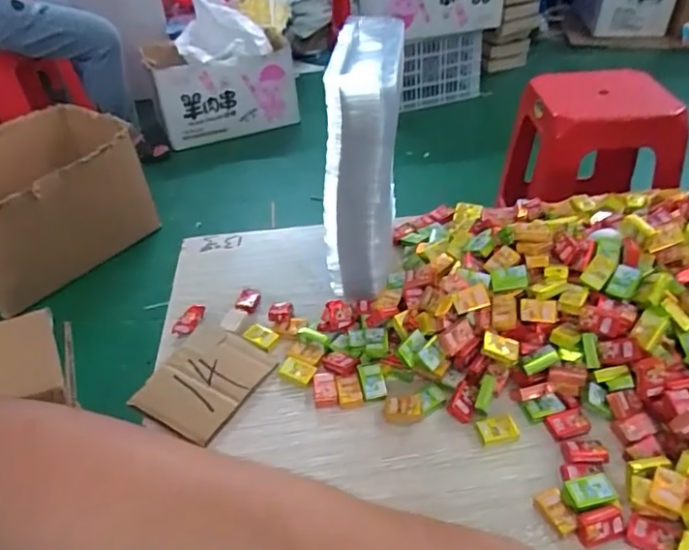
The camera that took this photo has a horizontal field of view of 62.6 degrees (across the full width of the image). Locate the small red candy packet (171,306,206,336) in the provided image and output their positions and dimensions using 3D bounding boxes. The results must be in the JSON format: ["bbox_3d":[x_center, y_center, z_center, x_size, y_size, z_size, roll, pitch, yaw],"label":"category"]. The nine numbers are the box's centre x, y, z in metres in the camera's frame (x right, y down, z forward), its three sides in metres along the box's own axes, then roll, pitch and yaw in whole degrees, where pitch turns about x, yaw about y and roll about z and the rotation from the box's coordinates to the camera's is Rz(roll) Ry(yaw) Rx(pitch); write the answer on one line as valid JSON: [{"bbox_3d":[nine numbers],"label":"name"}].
[{"bbox_3d":[-0.132,0.038,0.485,0.019,0.006,0.033,10,41,15],"label":"small red candy packet"}]

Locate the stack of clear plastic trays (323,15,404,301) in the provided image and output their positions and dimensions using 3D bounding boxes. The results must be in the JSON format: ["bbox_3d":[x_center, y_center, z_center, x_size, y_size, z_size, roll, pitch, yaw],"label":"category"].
[{"bbox_3d":[0.018,-0.091,0.486,0.051,0.203,0.134,3,40,6],"label":"stack of clear plastic trays"}]

